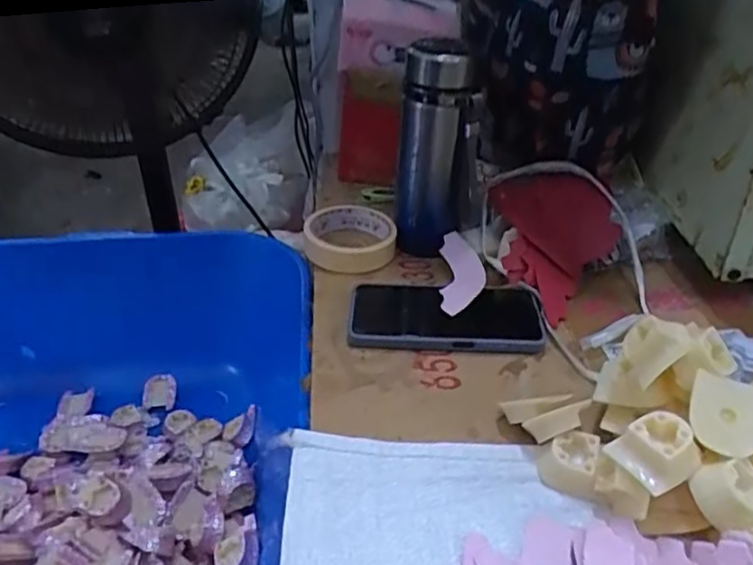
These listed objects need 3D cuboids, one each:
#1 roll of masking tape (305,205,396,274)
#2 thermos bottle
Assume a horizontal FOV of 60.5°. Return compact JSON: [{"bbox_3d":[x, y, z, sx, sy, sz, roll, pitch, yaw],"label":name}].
[{"bbox_3d":[-0.028,-0.047,0.662,0.089,0.032,0.089,-4,34,-5],"label":"roll of masking tape"},{"bbox_3d":[0.052,-0.122,0.618,0.063,0.198,0.054,2,34,4],"label":"thermos bottle"}]

